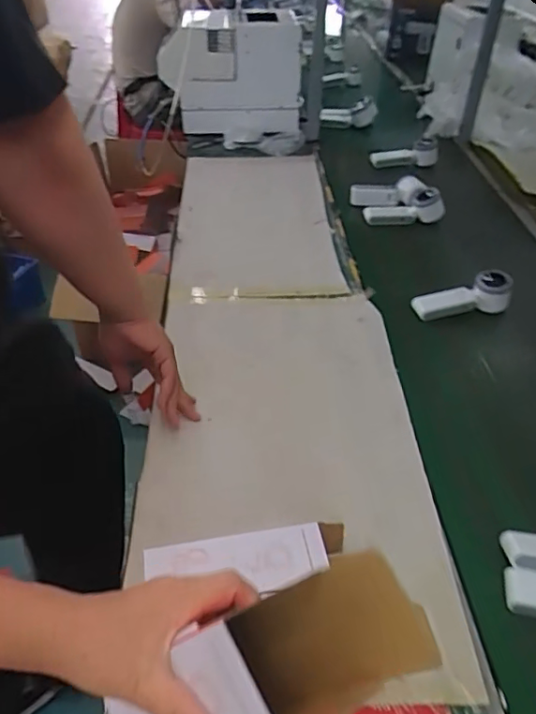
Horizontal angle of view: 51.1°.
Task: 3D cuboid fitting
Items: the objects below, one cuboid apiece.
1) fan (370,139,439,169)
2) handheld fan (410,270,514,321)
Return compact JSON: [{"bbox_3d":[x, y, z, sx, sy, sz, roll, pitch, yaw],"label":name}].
[{"bbox_3d":[0.347,-0.527,1.436,0.163,0.053,0.063,-8,41,-9],"label":"fan"},{"bbox_3d":[0.333,-0.096,0.965,0.171,0.064,0.051,-14,41,3],"label":"handheld fan"}]

